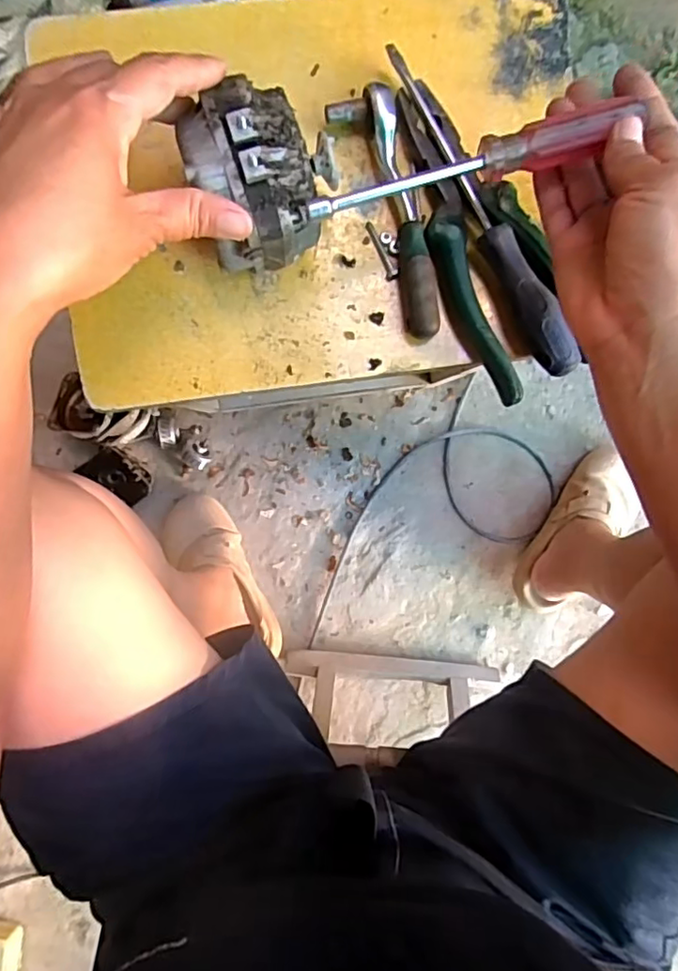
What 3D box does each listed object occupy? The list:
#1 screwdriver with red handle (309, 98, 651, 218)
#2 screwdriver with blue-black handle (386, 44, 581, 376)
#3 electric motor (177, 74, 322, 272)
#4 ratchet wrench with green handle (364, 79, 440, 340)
[{"bbox_3d":[0.067,-0.164,0.311,0.166,0.026,0.022,-16,92,1],"label":"screwdriver with red handle"},{"bbox_3d":[0.090,-0.165,0.361,0.021,0.024,0.212,-29,91,0],"label":"screwdriver with blue-black handle"},{"bbox_3d":[-0.045,-0.161,0.317,0.059,0.064,0.073,-17,92,-1],"label":"electric motor"},{"bbox_3d":[0.041,-0.167,0.367,0.021,0.021,0.146,-12,91,0],"label":"ratchet wrench with green handle"}]

